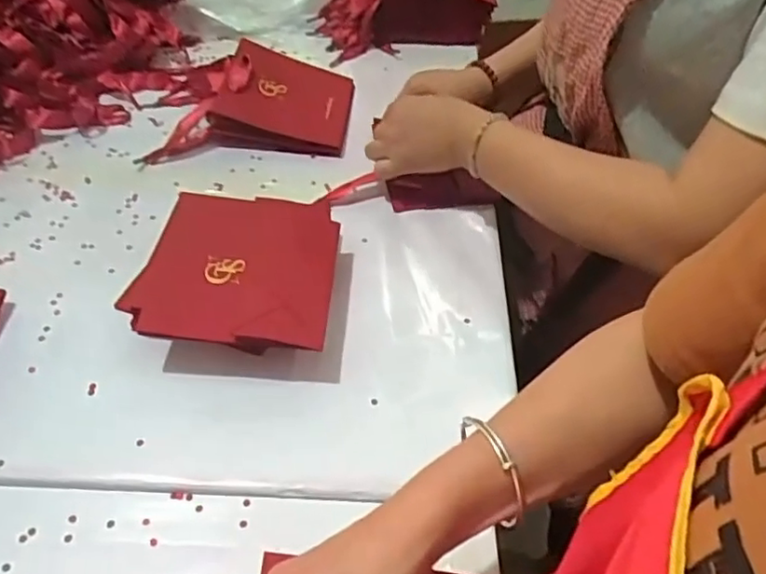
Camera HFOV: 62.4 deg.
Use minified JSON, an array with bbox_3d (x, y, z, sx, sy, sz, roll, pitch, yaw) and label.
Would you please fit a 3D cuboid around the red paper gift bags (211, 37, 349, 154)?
[{"bbox_3d":[-0.112,-0.214,0.703,0.147,0.050,0.152,4,50,-1],"label":"red paper gift bags"}]

